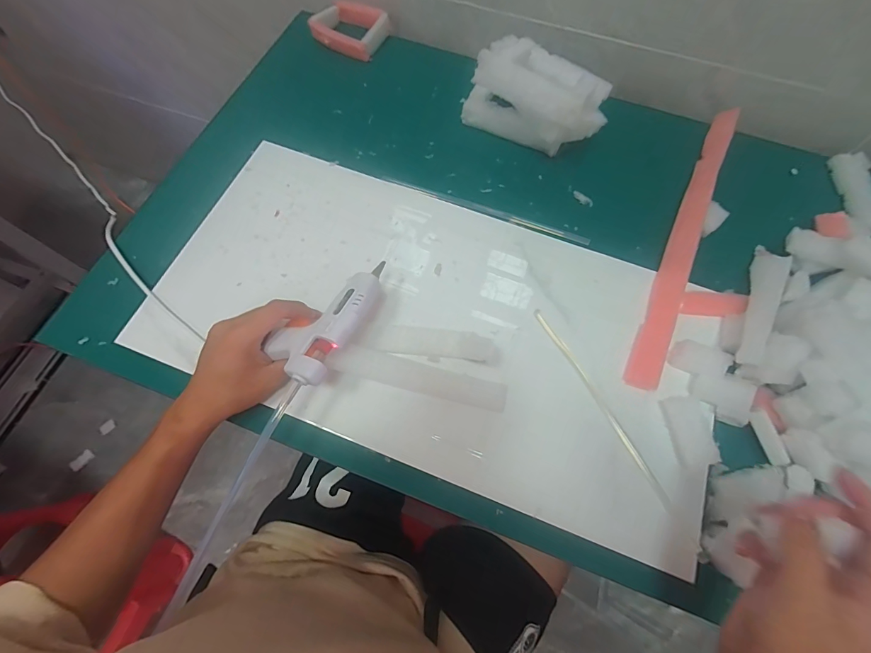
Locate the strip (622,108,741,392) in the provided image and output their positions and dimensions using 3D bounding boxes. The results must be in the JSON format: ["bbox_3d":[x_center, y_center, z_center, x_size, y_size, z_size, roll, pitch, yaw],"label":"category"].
[{"bbox_3d":[0.302,-0.120,0.466,0.032,0.015,0.426,26,71,9],"label":"strip"}]

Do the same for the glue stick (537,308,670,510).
[{"bbox_3d":[0.165,0.073,0.397,0.011,0.007,0.219,-26,72,-10],"label":"glue stick"}]

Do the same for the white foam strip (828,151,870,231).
[{"bbox_3d":[0.536,-0.171,0.496,0.035,0.018,0.116,8,69,3],"label":"white foam strip"}]

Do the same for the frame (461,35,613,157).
[{"bbox_3d":[0.129,-0.290,0.498,0.168,0.091,0.104,33,72,11],"label":"frame"}]

